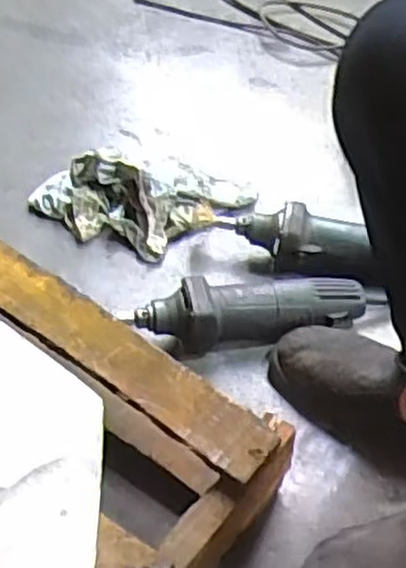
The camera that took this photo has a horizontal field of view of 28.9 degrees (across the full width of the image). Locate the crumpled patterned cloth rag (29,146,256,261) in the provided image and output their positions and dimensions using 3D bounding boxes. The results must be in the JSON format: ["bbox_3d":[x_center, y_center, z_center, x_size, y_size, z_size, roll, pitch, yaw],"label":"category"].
[{"bbox_3d":[-0.075,-0.110,0.978,0.273,0.075,0.151,6,46,2],"label":"crumpled patterned cloth rag"}]

